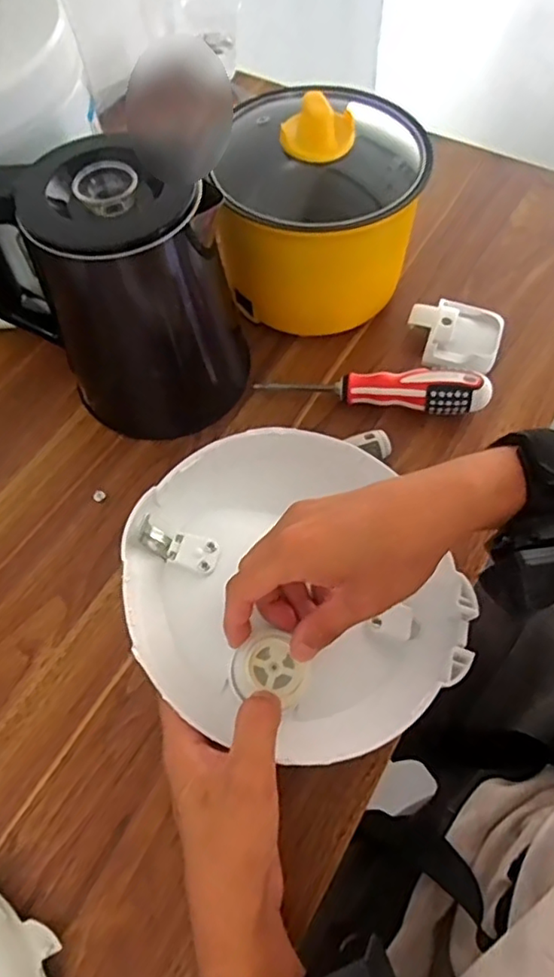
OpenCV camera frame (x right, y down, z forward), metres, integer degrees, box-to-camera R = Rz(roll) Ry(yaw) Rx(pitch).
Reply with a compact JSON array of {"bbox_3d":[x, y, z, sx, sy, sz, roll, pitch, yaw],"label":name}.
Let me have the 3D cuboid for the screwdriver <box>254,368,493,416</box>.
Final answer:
[{"bbox_3d":[0.078,-0.082,0.473,0.175,0.039,0.027,10,64,6],"label":"screwdriver"}]

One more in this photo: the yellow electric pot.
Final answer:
[{"bbox_3d":[0.033,-0.235,0.489,0.149,0.159,0.150,0,63,1],"label":"yellow electric pot"}]

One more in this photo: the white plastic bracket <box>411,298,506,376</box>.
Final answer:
[{"bbox_3d":[0.152,-0.133,0.508,0.076,0.020,0.073,18,65,10],"label":"white plastic bracket"}]

